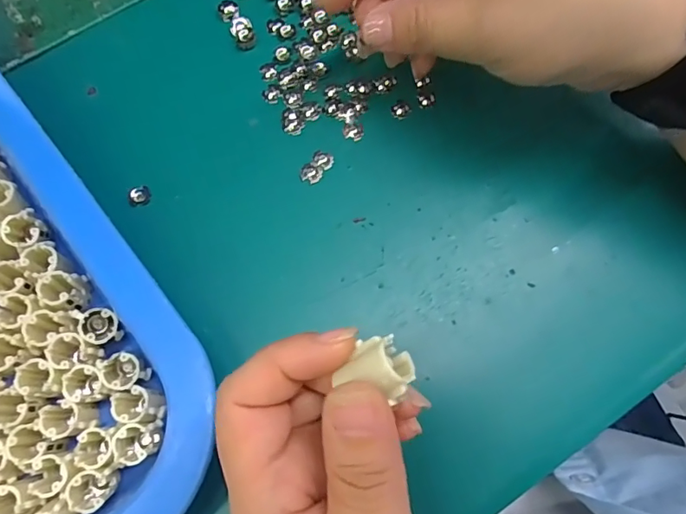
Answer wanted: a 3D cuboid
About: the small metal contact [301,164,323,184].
[{"bbox_3d":[-0.015,-0.040,0.239,0.011,0.004,0.009,23,76,8],"label":"small metal contact"}]

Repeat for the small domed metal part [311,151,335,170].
[{"bbox_3d":[-0.010,-0.047,0.241,0.011,0.004,0.009,22,75,8],"label":"small domed metal part"}]

